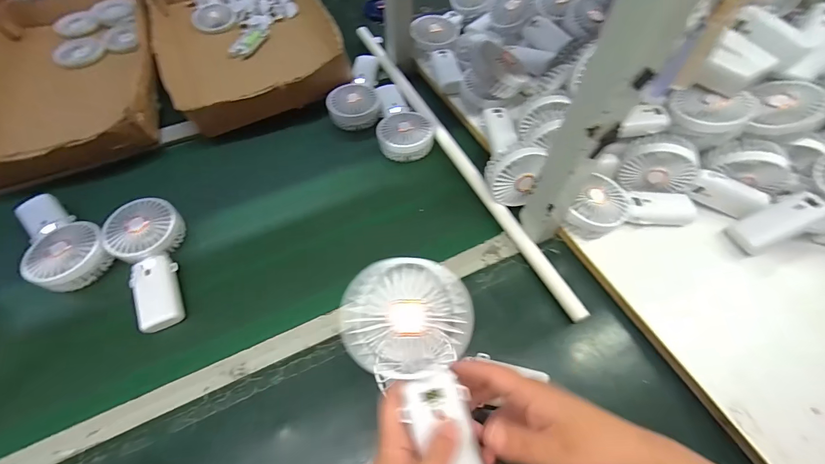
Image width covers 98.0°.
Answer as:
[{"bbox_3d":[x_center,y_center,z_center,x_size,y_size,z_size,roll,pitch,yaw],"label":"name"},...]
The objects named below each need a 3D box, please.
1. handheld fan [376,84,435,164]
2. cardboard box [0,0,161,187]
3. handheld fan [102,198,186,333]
[{"bbox_3d":[-0.014,-0.193,0.628,0.091,0.047,0.184,-4,56,0],"label":"handheld fan"},{"bbox_3d":[-0.655,-0.309,0.697,0.305,0.092,0.546,-20,57,-10],"label":"cardboard box"},{"bbox_3d":[-0.339,0.036,0.466,0.089,0.043,0.184,-27,59,-14],"label":"handheld fan"}]

